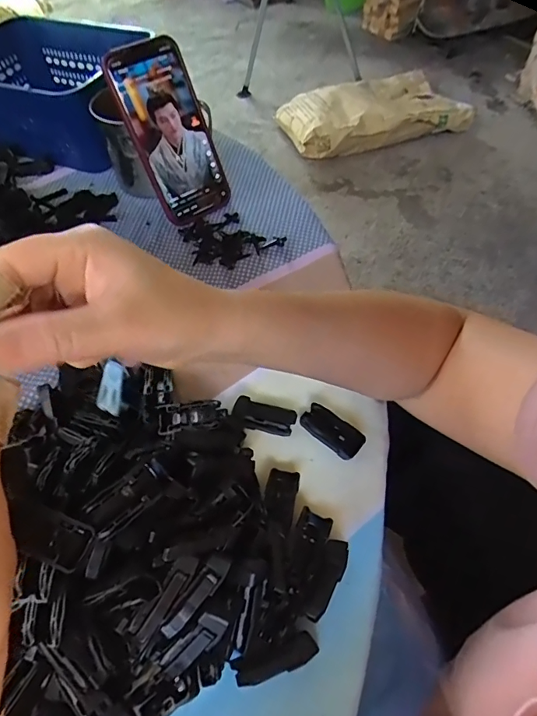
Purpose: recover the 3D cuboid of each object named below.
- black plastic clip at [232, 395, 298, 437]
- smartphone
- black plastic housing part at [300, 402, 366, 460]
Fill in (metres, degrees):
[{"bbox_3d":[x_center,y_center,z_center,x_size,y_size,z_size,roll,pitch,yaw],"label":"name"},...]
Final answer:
[{"bbox_3d":[-0.003,0.044,0.333,0.045,0.014,0.020,10,57,10],"label":"black plastic clip"},{"bbox_3d":[-0.095,-0.222,0.449,0.077,0.161,0.015,-32,29,-17],"label":"smartphone"},{"bbox_3d":[0.045,0.053,0.327,0.046,0.010,0.022,33,63,23],"label":"black plastic housing part"}]

